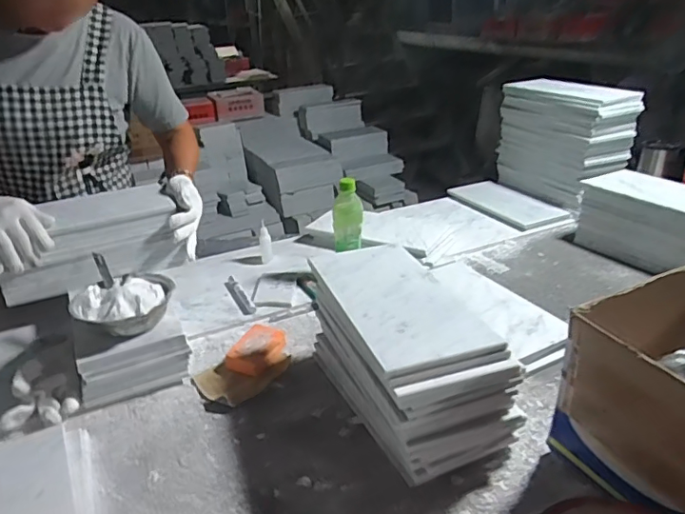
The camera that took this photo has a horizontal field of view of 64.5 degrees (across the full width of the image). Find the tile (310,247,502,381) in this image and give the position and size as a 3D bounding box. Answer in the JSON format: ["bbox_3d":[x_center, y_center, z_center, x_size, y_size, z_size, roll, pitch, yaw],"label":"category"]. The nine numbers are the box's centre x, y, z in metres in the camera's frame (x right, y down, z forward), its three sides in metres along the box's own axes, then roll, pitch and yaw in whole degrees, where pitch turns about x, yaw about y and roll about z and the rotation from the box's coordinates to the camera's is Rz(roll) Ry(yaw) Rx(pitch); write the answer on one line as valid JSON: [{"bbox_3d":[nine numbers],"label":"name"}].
[{"bbox_3d":[0.067,0.051,0.718,0.153,0.014,0.306,-11,27,-13],"label":"tile"}]

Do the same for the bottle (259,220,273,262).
[{"bbox_3d":[-0.169,-0.035,1.187,0.027,0.083,0.031,-8,25,-9],"label":"bottle"}]

